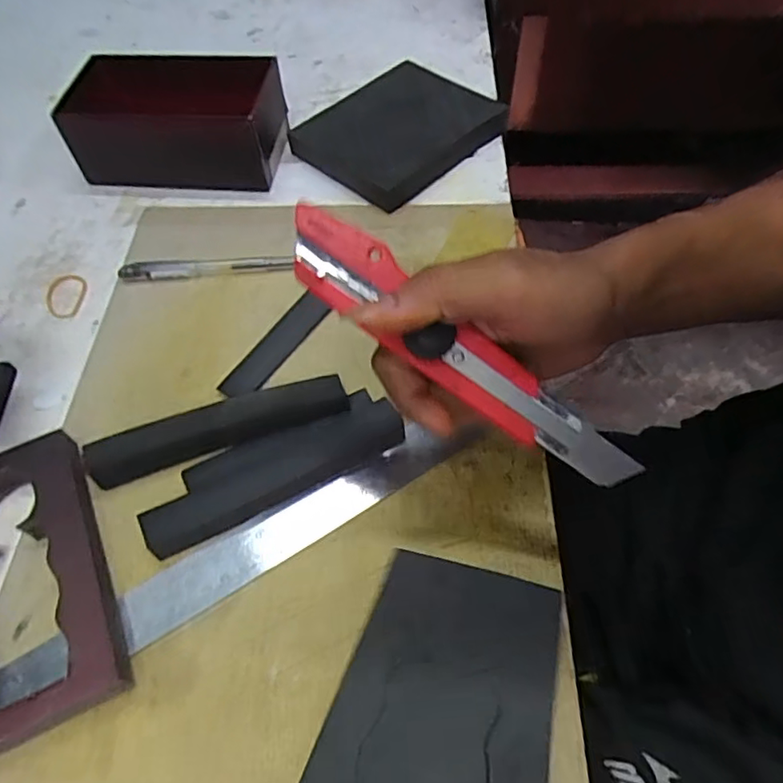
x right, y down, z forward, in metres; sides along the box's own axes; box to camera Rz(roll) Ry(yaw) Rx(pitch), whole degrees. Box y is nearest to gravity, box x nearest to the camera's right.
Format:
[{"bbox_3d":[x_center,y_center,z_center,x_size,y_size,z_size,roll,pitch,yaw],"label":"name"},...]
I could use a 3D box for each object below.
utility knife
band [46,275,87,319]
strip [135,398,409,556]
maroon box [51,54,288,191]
[{"bbox_3d":[0.028,-0.015,0.252,0.178,0.020,0.031,38,94,-1],"label":"utility knife"},{"bbox_3d":[-0.233,-0.068,0.424,0.029,0.004,0.041,-6,56,-2],"label":"band"},{"bbox_3d":[-0.061,0.046,0.329,0.149,0.014,0.028,-26,59,-14],"label":"strip"},{"bbox_3d":[-0.171,-0.226,0.484,0.159,0.066,0.098,4,56,5],"label":"maroon box"}]

